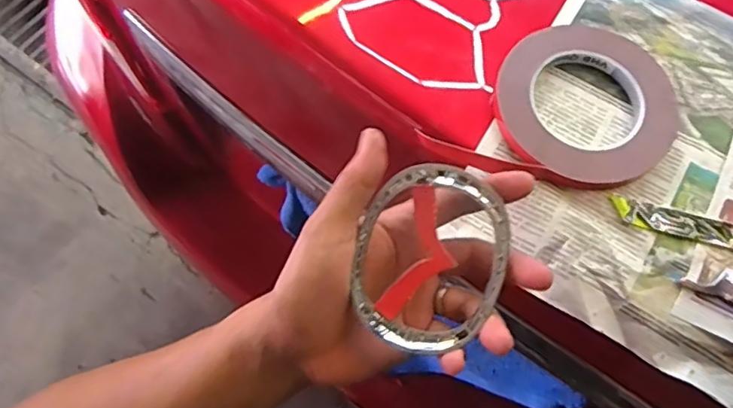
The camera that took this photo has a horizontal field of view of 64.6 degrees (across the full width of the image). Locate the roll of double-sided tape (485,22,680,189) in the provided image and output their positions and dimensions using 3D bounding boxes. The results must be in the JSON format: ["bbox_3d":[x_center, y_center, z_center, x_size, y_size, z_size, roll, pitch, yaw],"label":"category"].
[{"bbox_3d":[0.152,-0.069,0.407,0.121,0.018,0.121,1,67,-2],"label":"roll of double-sided tape"}]

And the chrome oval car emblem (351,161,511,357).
[{"bbox_3d":[0.036,0.029,0.321,0.082,0.005,0.099,27,83,4],"label":"chrome oval car emblem"}]

